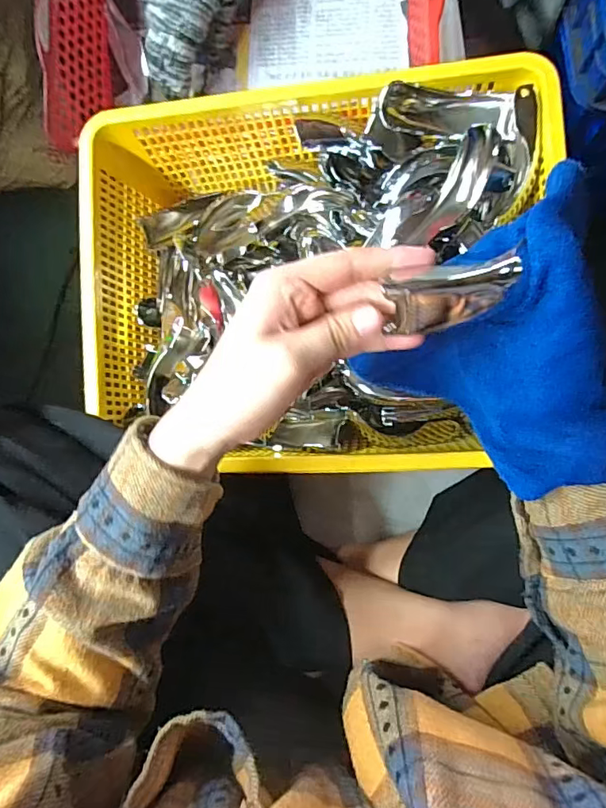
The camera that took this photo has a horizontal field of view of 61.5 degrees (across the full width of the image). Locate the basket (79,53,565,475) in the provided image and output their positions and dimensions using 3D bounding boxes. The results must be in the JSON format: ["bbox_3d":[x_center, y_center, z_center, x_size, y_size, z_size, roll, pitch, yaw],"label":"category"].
[{"bbox_3d":[0.011,-0.102,0.448,0.374,0.113,0.297,-4,88,8],"label":"basket"}]

